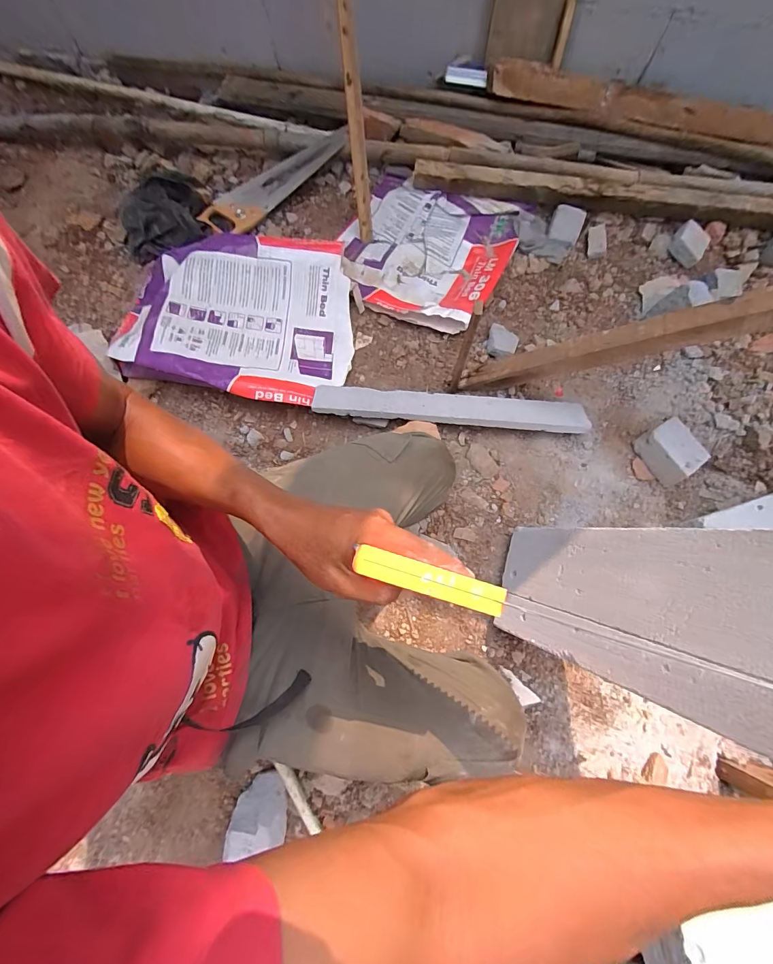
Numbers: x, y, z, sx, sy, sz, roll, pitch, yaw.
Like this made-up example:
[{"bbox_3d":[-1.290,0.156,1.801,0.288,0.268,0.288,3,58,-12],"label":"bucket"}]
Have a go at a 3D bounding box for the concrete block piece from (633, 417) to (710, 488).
[{"bbox_3d":[0.598,-0.064,0.824,0.086,0.073,0.116,-32,78,-7],"label":"concrete block piece"}]

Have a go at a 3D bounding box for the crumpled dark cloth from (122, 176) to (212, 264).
[{"bbox_3d":[-0.559,-0.648,0.977,0.207,0.085,0.191,-21,75,-5],"label":"crumpled dark cloth"}]

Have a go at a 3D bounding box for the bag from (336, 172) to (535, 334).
[{"bbox_3d":[0.095,-0.591,0.985,0.401,0.048,0.411,24,77,6],"label":"bag"}]

